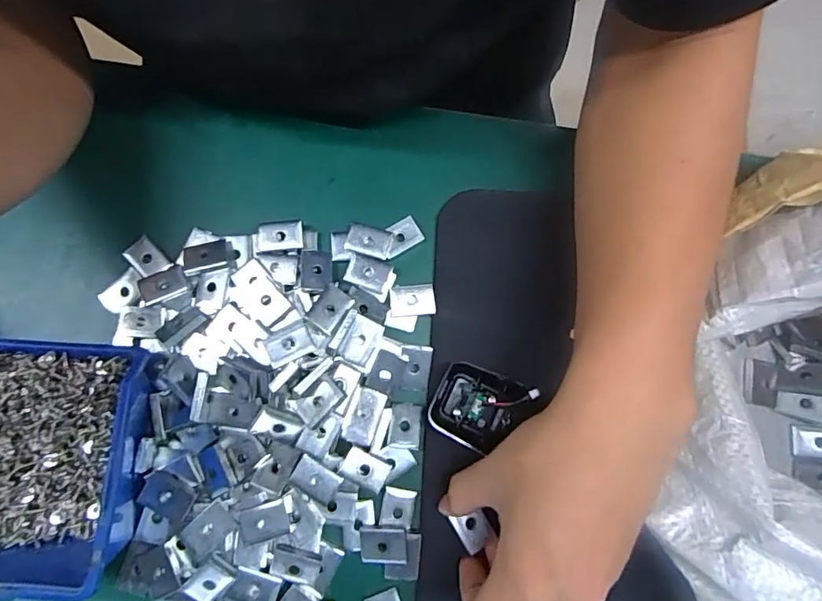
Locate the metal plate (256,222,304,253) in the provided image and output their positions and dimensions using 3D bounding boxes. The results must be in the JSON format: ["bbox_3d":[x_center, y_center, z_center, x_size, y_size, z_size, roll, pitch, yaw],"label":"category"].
[{"bbox_3d":[-0.086,-0.041,0.318,0.031,0.005,0.016,-5,81,-2],"label":"metal plate"}]

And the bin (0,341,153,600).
[{"bbox_3d":[-0.200,0.086,0.267,0.113,0.066,0.122,-1,81,-2],"label":"bin"}]

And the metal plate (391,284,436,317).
[{"bbox_3d":[0.001,0.000,0.313,0.028,0.004,0.019,-5,81,-2],"label":"metal plate"}]

